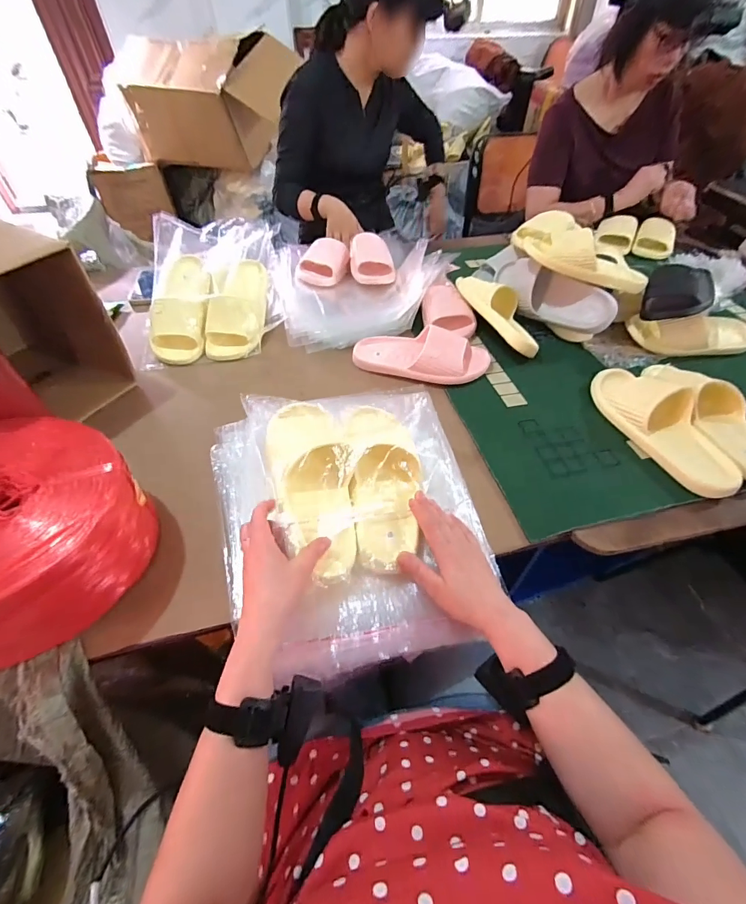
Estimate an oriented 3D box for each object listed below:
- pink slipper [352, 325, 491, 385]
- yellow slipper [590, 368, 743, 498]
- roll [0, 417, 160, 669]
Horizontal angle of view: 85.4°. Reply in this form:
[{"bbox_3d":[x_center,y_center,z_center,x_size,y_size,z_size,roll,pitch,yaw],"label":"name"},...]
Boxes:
[{"bbox_3d":[0.087,-0.187,0.752,0.248,0.061,0.103,12,51,10],"label":"pink slipper"},{"bbox_3d":[0.460,-0.056,0.643,0.114,0.062,0.278,-9,50,-7],"label":"yellow slipper"},{"bbox_3d":[-0.422,0.095,0.472,0.268,0.143,0.248,0,50,0],"label":"roll"}]

